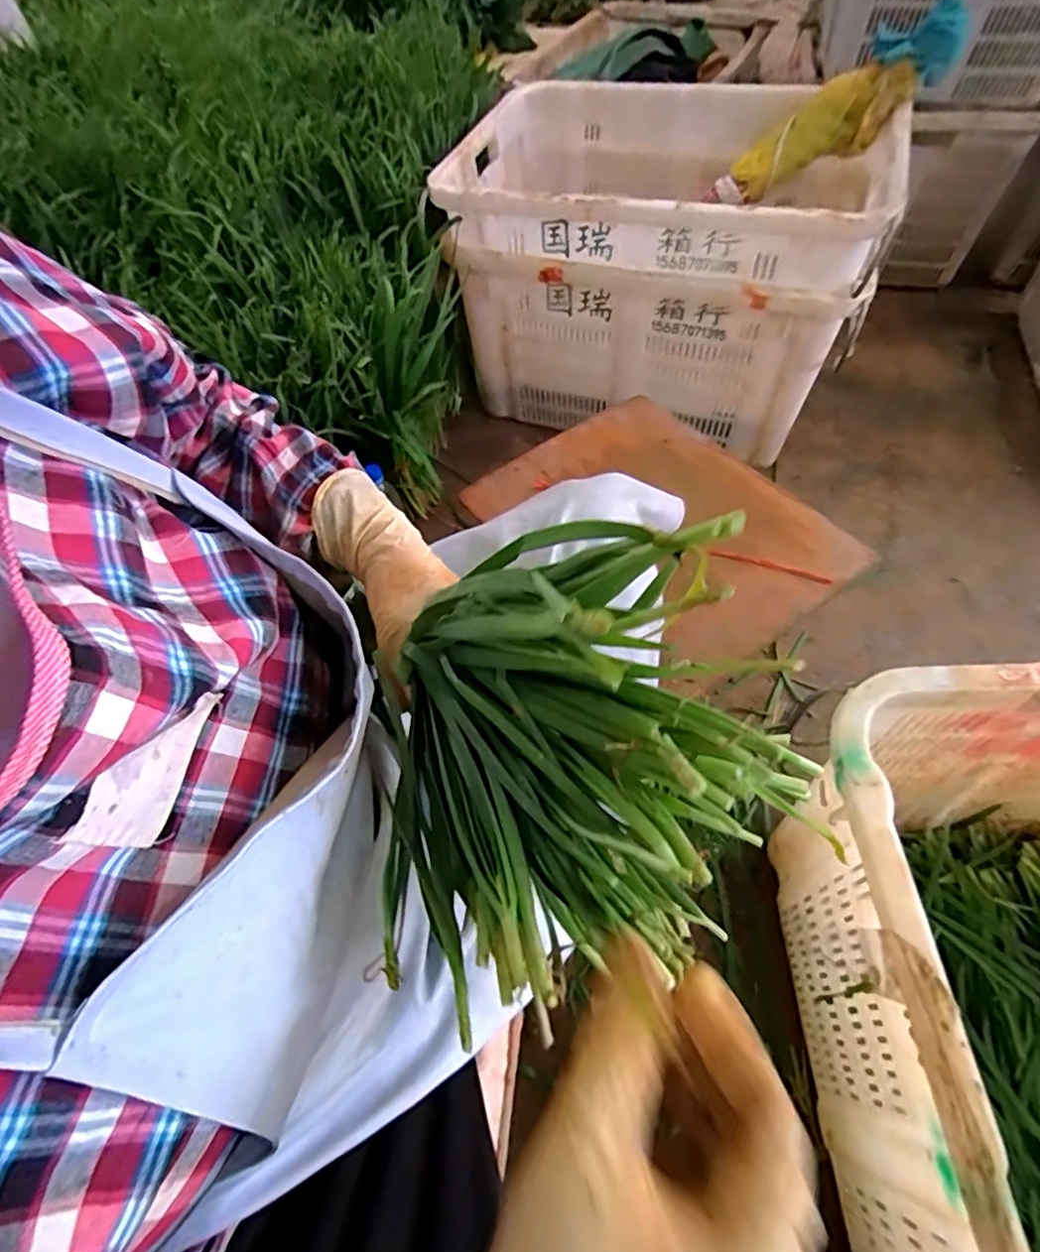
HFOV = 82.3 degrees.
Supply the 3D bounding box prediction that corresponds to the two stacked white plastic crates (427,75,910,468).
[{"bbox_3d":[0.233,-0.662,1.078,0.646,0.400,0.474,13,62,9],"label":"two stacked white plastic crates"}]

